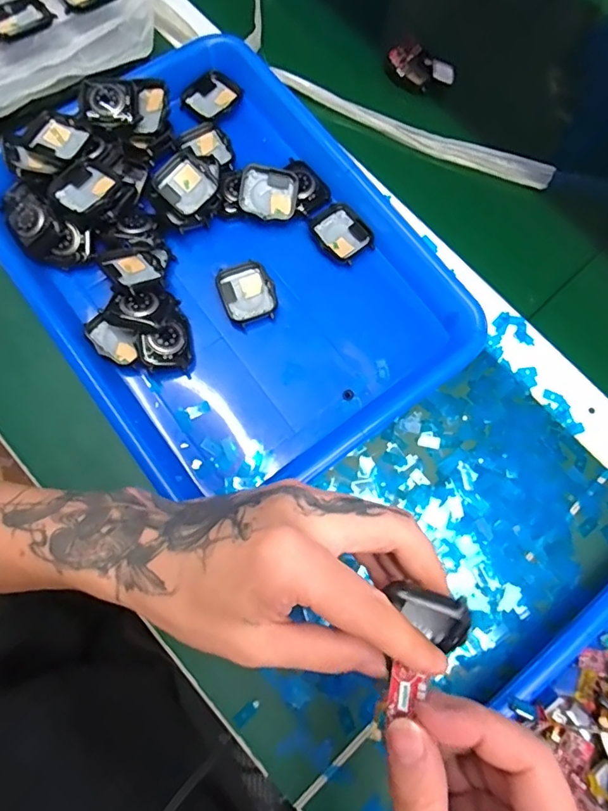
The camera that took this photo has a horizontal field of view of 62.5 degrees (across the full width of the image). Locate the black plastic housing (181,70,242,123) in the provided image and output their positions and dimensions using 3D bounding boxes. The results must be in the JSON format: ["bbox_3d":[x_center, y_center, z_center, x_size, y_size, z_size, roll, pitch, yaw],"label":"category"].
[{"bbox_3d":[-0.073,-0.249,0.405,0.035,0.009,0.040,39,78,8],"label":"black plastic housing"}]

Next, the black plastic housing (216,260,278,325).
[{"bbox_3d":[-0.041,-0.081,0.366,0.037,0.013,0.043,-24,78,-7],"label":"black plastic housing"}]

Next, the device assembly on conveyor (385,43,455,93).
[{"bbox_3d":[0.100,-0.288,0.431,0.055,0.017,0.033,37,78,7],"label":"device assembly on conveyor"}]

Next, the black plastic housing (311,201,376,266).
[{"bbox_3d":[0.029,-0.131,0.385,0.040,0.008,0.046,-34,79,-9],"label":"black plastic housing"}]

